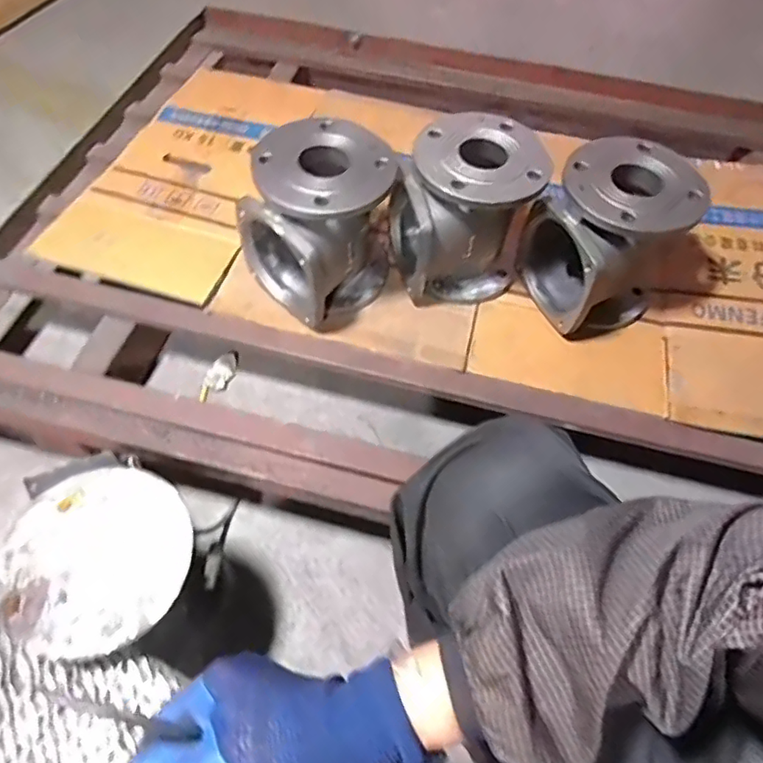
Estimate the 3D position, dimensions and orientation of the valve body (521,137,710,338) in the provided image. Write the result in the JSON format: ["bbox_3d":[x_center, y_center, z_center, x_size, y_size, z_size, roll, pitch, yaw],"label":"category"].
[{"bbox_3d":[0.313,-0.199,0.804,0.178,0.210,0.160,-24,61,-18],"label":"valve body"}]

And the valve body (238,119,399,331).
[{"bbox_3d":[-0.079,-0.213,0.784,0.159,0.201,0.185,39,62,20],"label":"valve body"}]

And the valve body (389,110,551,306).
[{"bbox_3d":[0.118,-0.241,0.828,0.187,0.204,0.158,-14,59,-13],"label":"valve body"}]

